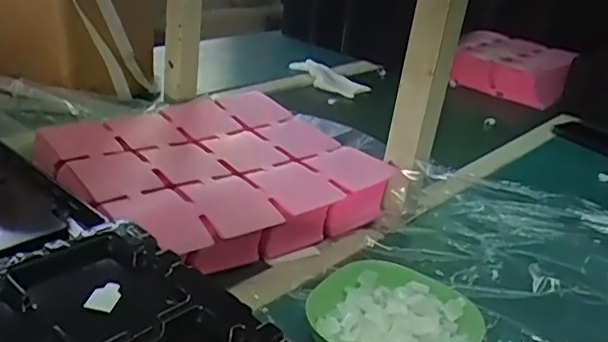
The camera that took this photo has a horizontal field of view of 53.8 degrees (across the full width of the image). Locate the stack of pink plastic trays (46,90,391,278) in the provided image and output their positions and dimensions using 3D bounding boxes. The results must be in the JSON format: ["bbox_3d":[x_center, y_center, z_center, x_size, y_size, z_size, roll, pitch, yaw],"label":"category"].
[{"bbox_3d":[-0.109,-0.002,0.718,0.328,0.056,0.316,-12,31,-35],"label":"stack of pink plastic trays"}]

